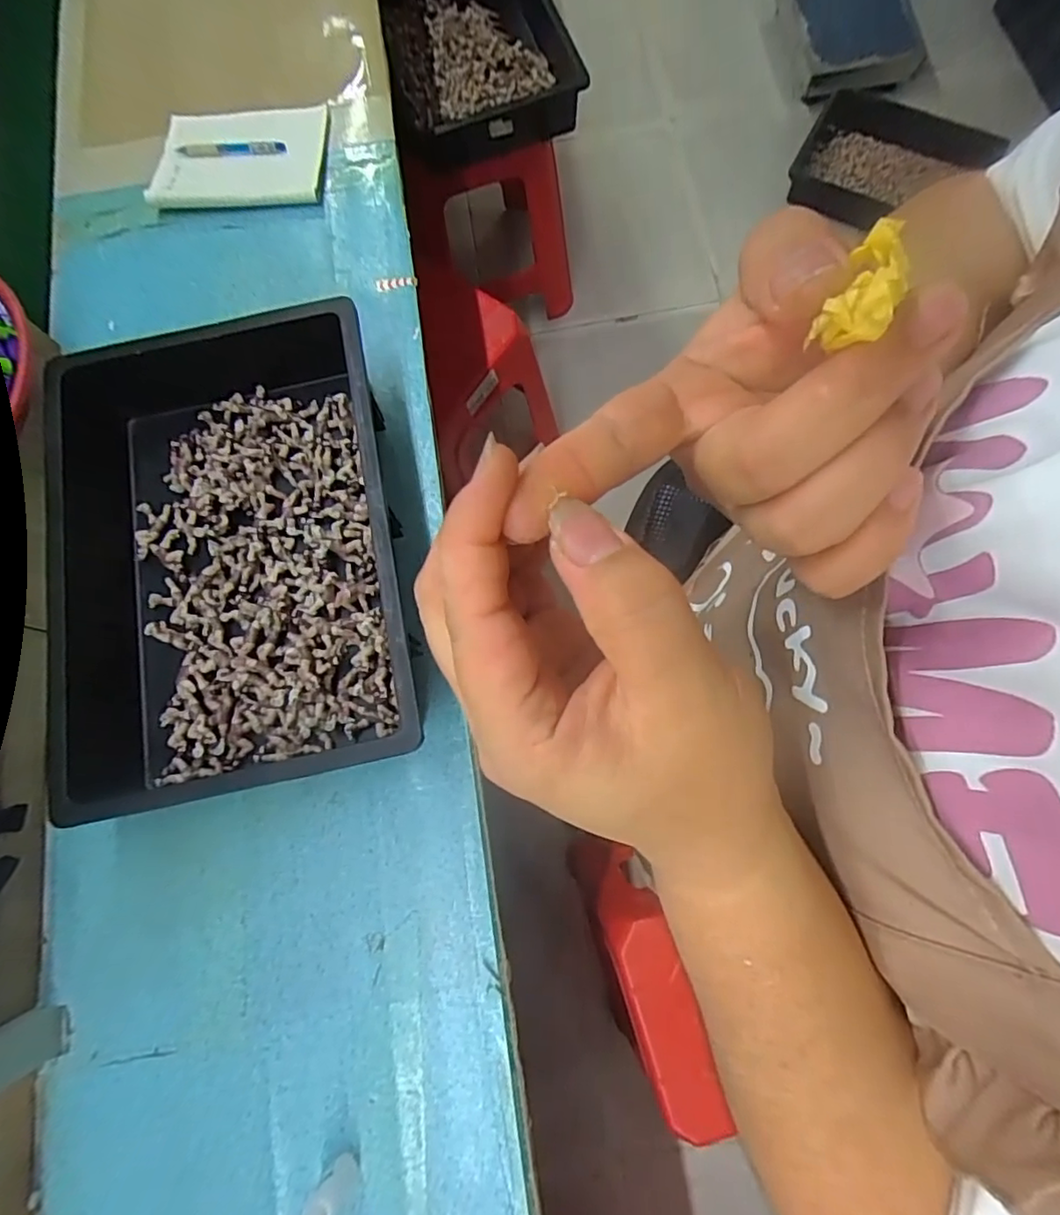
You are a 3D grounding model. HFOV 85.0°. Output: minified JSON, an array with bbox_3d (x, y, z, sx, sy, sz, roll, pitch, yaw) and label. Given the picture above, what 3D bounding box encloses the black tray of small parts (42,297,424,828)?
[{"bbox_3d":[-0.286,-0.055,0.561,0.314,0.098,0.443,-12,77,-2],"label":"black tray of small parts"}]

